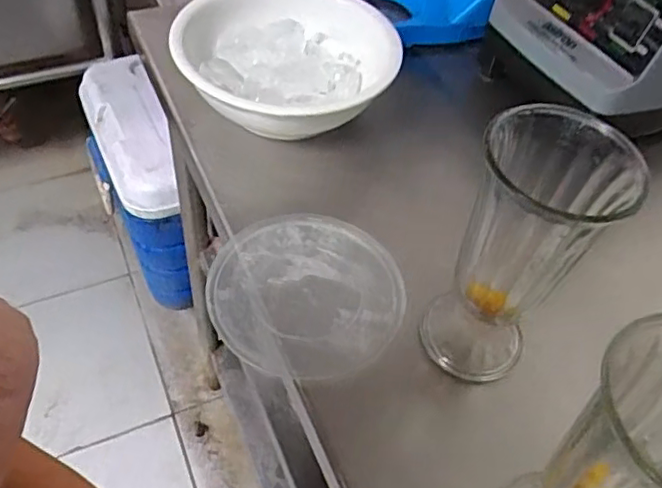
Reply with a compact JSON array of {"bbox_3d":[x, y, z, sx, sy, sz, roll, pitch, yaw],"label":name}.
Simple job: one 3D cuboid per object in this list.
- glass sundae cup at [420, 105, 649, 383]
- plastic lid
[{"bbox_3d":[0.122,0.007,0.402,0.086,0.174,0.093,29,55,17],"label":"glass sundae cup"},{"bbox_3d":[-0.018,0.035,0.484,0.144,0.011,0.140,2,51,-3],"label":"plastic lid"}]

